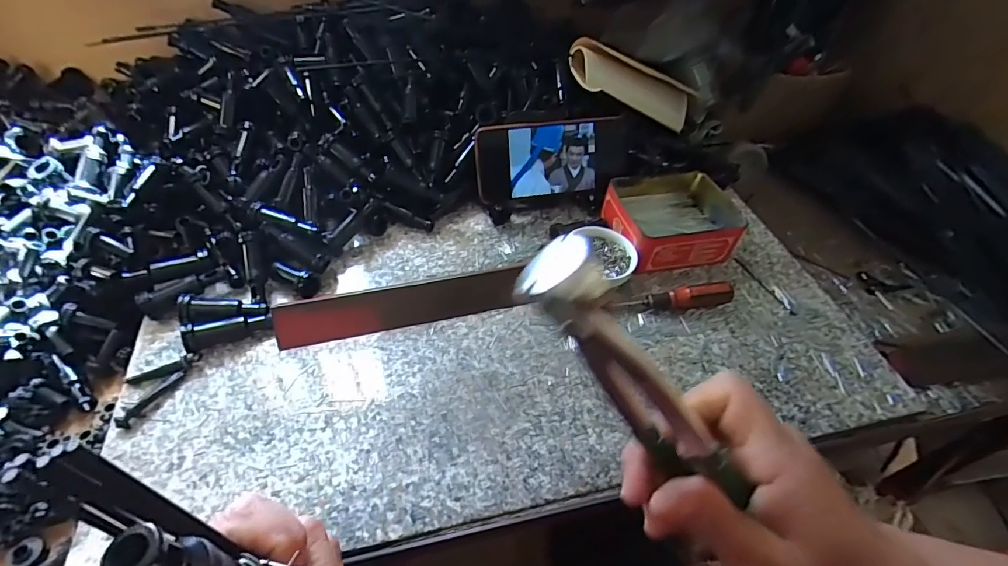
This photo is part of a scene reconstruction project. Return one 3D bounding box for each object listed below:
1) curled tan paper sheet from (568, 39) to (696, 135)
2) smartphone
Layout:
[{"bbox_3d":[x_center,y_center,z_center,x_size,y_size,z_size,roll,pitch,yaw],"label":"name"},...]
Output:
[{"bbox_3d":[0.180,-0.249,0.600,0.216,0.051,0.067,4,43,-36],"label":"curled tan paper sheet"},{"bbox_3d":[0.056,-0.134,0.501,0.173,0.078,0.012,-9,22,-12],"label":"smartphone"}]

